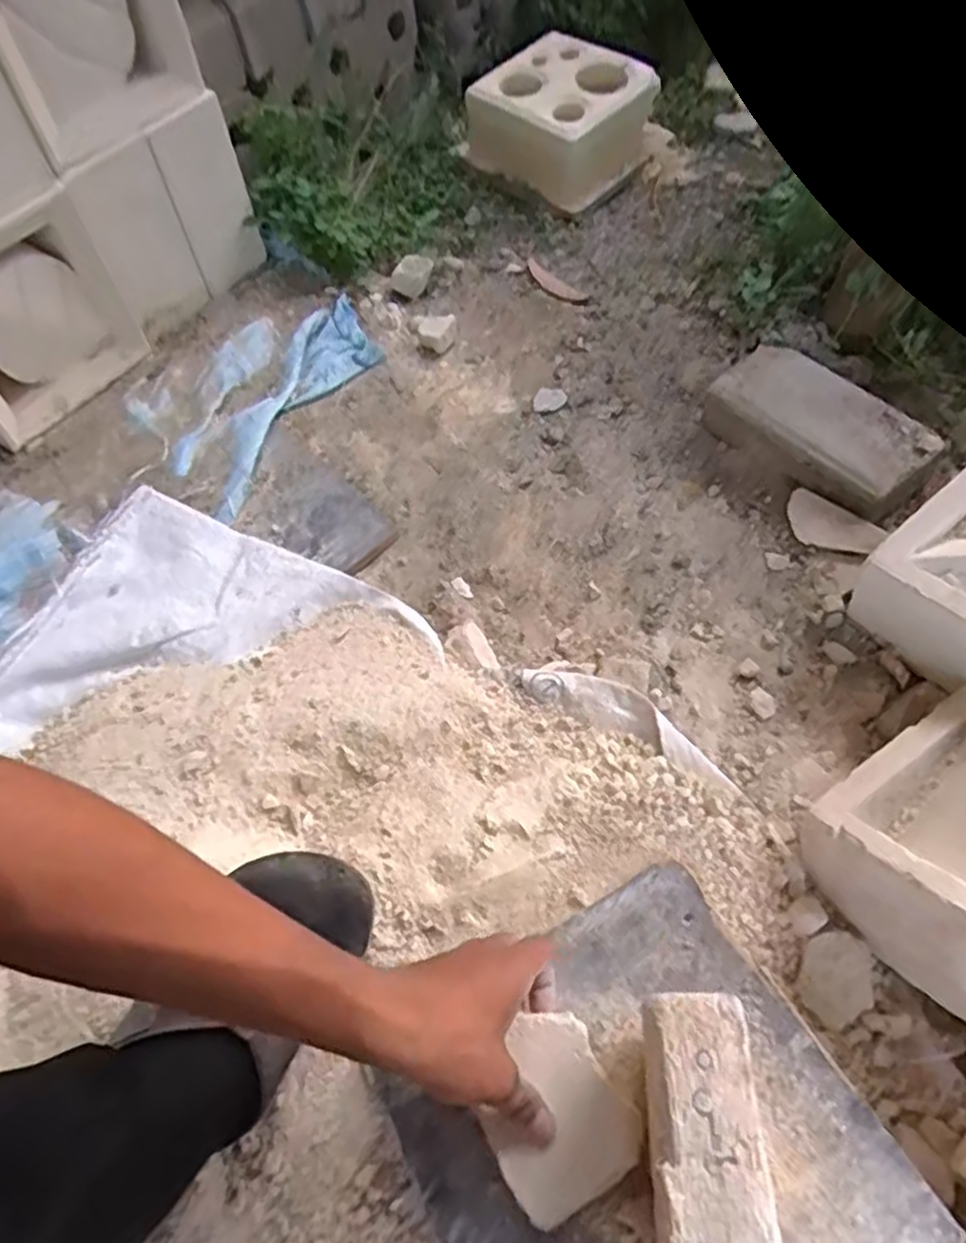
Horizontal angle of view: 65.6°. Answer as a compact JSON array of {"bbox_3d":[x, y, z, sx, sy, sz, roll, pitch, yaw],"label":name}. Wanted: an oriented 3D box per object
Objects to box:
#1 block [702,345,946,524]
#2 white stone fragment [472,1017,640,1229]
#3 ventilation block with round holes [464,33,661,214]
[{"bbox_3d":[0.336,-0.191,0.765,0.113,0.067,0.216,-34,61,-14],"label":"block"},{"bbox_3d":[0.039,0.277,0.423,0.077,0.013,0.087,-29,61,-18],"label":"white stone fragment"},{"bbox_3d":[0.120,-0.760,1.139,0.245,0.121,0.228,37,64,22],"label":"ventilation block with round holes"}]

